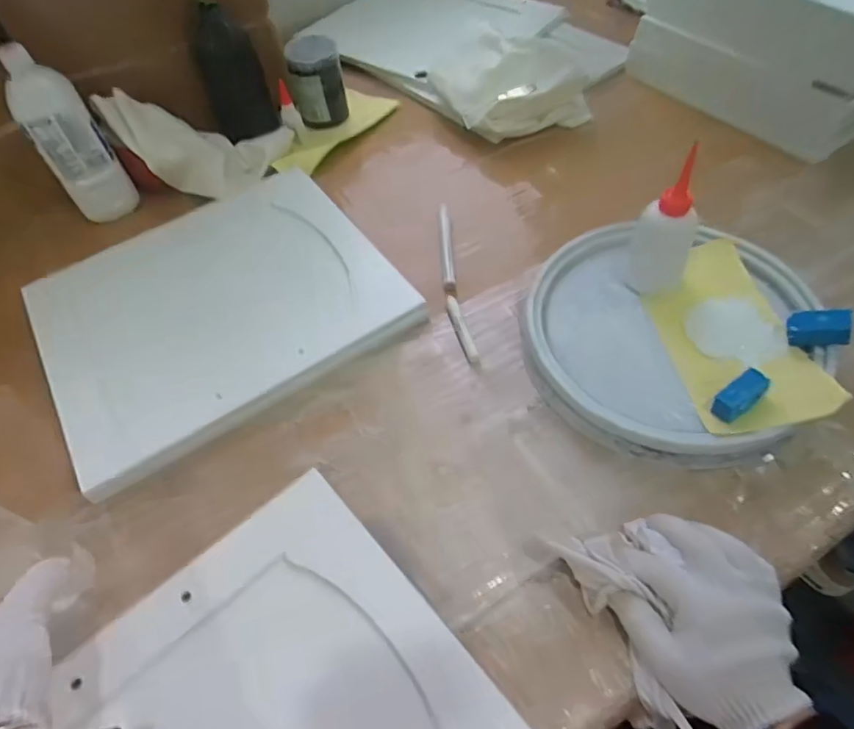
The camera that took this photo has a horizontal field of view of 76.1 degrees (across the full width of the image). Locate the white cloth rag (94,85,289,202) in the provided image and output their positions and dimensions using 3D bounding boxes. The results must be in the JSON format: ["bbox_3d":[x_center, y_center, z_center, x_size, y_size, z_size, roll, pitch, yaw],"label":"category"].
[{"bbox_3d":[-0.327,-0.320,0.784,0.230,0.123,0.122,-1,54,4],"label":"white cloth rag"}]

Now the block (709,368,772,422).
[{"bbox_3d":[0.289,0.028,0.503,0.055,0.026,0.026,-36,59,-19],"label":"block"}]

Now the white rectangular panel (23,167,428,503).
[{"bbox_3d":[-0.250,-0.079,0.648,0.386,0.028,0.335,-31,58,-16],"label":"white rectangular panel"}]

